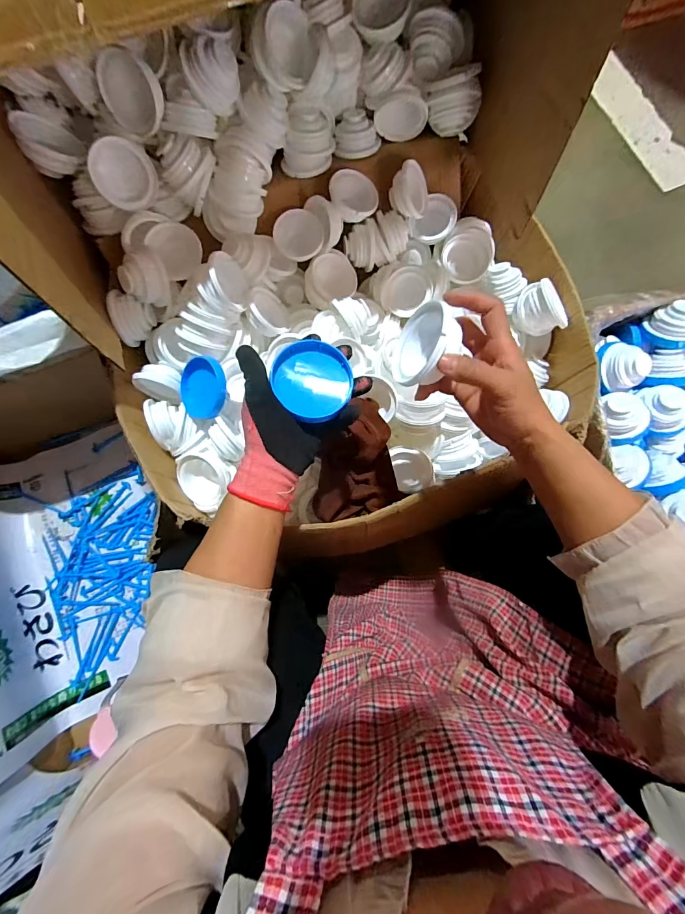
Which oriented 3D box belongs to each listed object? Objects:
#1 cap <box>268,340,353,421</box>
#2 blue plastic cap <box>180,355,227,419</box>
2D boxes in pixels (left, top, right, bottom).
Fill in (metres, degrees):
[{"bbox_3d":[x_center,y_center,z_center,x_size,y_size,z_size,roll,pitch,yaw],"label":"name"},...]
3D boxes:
[{"bbox_3d":[-0.028,-0.077,0.360,0.075,0.012,0.080,0,78,-1],"label":"cap"},{"bbox_3d":[-0.187,-0.092,0.487,0.083,0.012,0.078,2,94,33],"label":"blue plastic cap"}]

